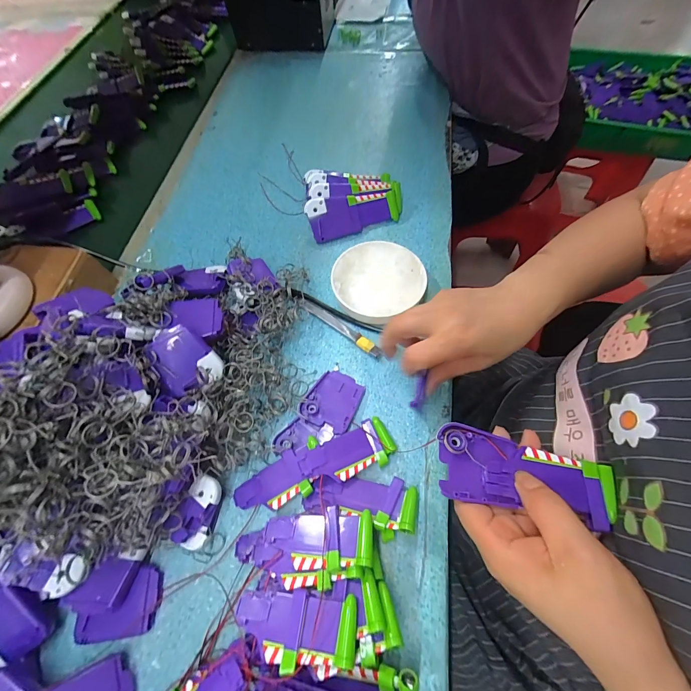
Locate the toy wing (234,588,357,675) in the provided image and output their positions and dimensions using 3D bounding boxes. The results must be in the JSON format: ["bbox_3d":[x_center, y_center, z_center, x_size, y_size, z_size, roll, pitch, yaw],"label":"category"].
[{"bbox_3d":[-0.037,0.198,0.227,0.088,0.007,0.040,-5,41,11],"label":"toy wing"}]

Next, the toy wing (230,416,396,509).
[{"bbox_3d":[-0.029,0.109,0.296,0.148,0.025,0.044,-18,64,-7],"label":"toy wing"}]

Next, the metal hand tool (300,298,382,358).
[{"bbox_3d":[-0.007,-0.022,0.367,0.114,0.012,0.013,37,70,18],"label":"metal hand tool"}]

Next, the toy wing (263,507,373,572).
[{"bbox_3d":[-0.022,0.154,0.258,0.088,0.015,0.040,-10,45,13],"label":"toy wing"}]

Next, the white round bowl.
[{"bbox_3d":[0.038,-0.074,0.380,0.104,0.025,0.104,-1,64,2],"label":"white round bowl"}]

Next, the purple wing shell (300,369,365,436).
[{"bbox_3d":[-0.012,0.055,0.330,0.051,0.013,0.058,23,67,13],"label":"purple wing shell"}]

